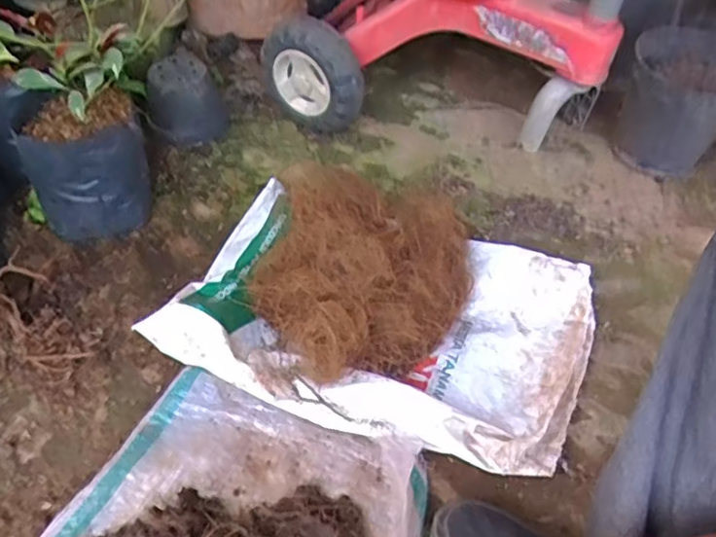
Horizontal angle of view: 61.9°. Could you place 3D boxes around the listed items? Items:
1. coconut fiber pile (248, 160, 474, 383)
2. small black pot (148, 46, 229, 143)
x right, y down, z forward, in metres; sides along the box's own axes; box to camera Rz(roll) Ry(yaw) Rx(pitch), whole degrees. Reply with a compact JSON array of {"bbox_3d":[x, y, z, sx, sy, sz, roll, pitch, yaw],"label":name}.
[{"bbox_3d":[-0.005,0.003,0.719,0.248,0.123,0.288,15,47,18],"label":"coconut fiber pile"},{"bbox_3d":[-0.283,-0.275,0.976,0.116,0.111,0.118,-2,44,1],"label":"small black pot"}]

